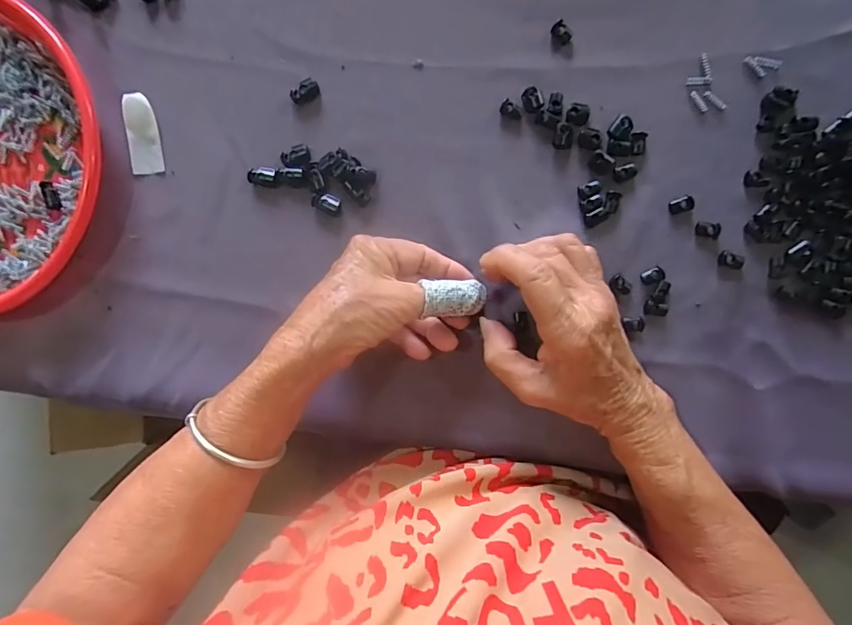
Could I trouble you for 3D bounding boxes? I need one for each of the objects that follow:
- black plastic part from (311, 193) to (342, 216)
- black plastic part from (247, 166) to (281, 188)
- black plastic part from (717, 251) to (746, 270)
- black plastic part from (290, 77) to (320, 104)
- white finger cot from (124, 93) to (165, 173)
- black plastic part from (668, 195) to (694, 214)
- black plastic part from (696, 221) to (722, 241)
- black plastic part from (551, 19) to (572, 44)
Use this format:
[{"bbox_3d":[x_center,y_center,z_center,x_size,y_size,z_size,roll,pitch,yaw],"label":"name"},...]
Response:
[{"bbox_3d":[-0.072,-0.079,0.322,0.022,0.006,0.013,15,96,5],"label":"black plastic part"},{"bbox_3d":[-0.118,-0.100,0.324,0.023,0.004,0.014,13,96,5],"label":"black plastic part"},{"bbox_3d":[0.200,-0.034,0.292,0.015,0.005,0.010,17,97,5],"label":"black plastic part"},{"bbox_3d":[-0.087,-0.158,0.317,0.020,0.006,0.012,-23,92,8],"label":"black plastic part"},{"bbox_3d":[-0.213,-0.133,0.333,0.024,0.007,0.056,-4,94,7],"label":"white finger cot"},{"bbox_3d":[0.168,-0.071,0.293,0.015,0.004,0.010,-18,93,8],"label":"black plastic part"},{"bbox_3d":[0.185,-0.054,0.292,0.015,0.004,0.010,12,96,5],"label":"black plastic part"},{"bbox_3d":[0.090,-0.185,0.296,0.010,0.004,0.015,-34,91,8],"label":"black plastic part"}]

